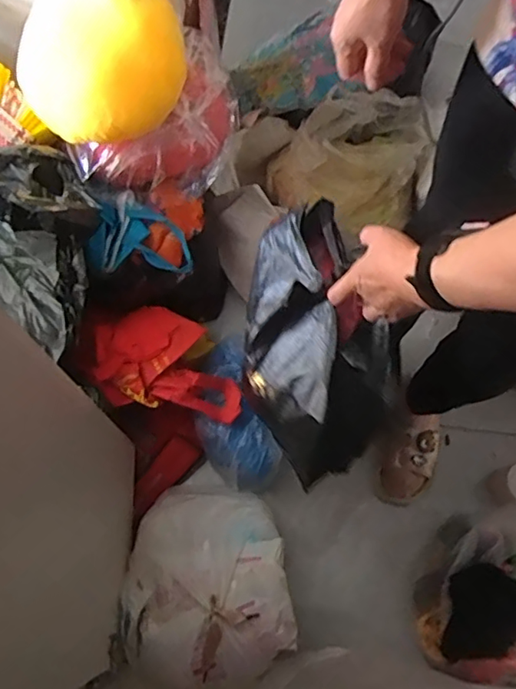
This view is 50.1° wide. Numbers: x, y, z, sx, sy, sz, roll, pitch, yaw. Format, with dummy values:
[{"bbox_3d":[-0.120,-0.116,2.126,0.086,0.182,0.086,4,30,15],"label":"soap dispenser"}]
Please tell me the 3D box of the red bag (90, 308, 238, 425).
[{"bbox_3d":[-0.184,0.050,1.036,0.217,0.080,0.282,-30,71,-12],"label":"red bag"}]

